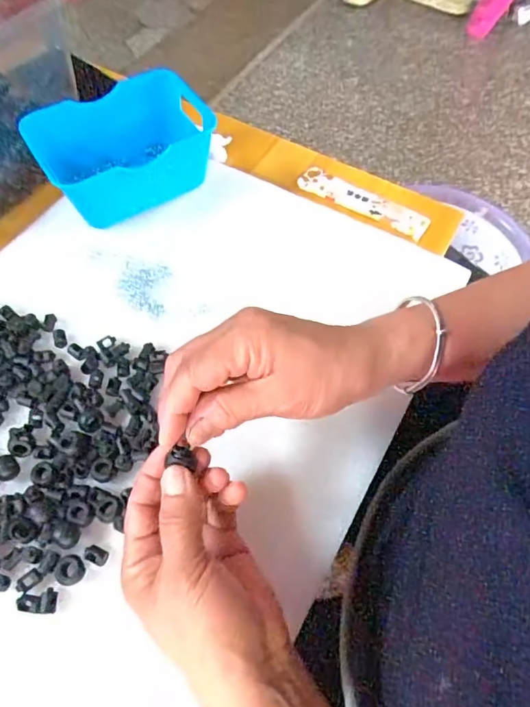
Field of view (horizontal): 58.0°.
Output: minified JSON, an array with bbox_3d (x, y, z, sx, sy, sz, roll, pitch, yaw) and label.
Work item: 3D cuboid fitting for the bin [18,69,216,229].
[{"bbox_3d":[-0.125,-0.186,0.439,0.148,0.069,0.107,-32,67,-17],"label":"bin"}]

